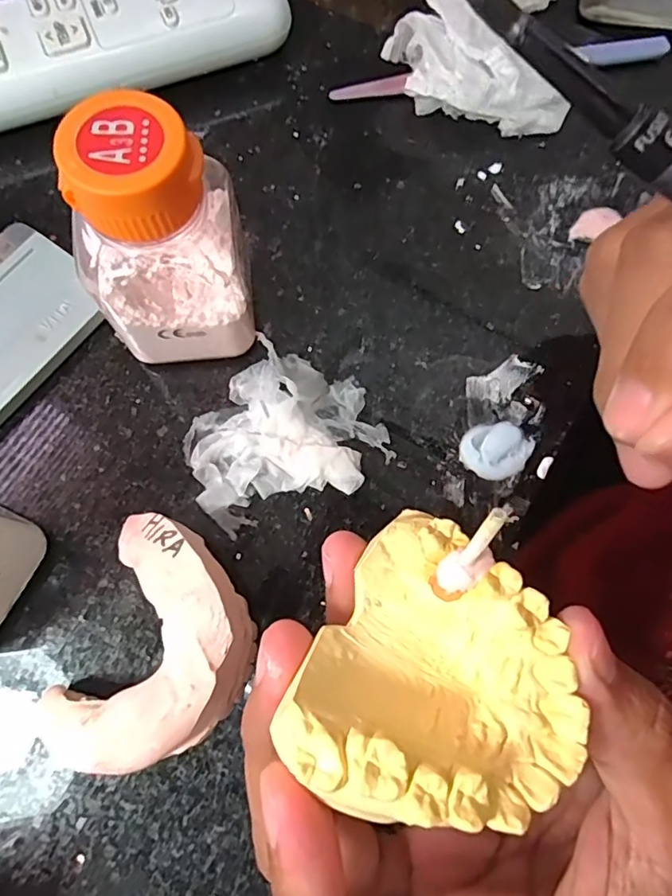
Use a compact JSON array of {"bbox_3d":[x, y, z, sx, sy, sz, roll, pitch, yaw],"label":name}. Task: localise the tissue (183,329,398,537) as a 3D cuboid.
[{"bbox_3d":[-0.018,-0.004,0.170,0.060,0.008,0.050,-32,77,-10],"label":"tissue"}]

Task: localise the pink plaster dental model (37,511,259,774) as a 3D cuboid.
[{"bbox_3d":[-0.045,0.052,0.144,0.046,0.025,0.059,17,73,3],"label":"pink plaster dental model"}]

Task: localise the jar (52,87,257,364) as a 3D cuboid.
[{"bbox_3d":[-0.048,-0.055,0.151,0.042,0.072,0.035,-8,74,-4],"label":"jar"}]

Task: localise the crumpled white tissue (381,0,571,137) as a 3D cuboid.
[{"bbox_3d":[0.056,-0.150,0.196,0.069,0.044,0.052,44,77,11],"label":"crumpled white tissue"}]

